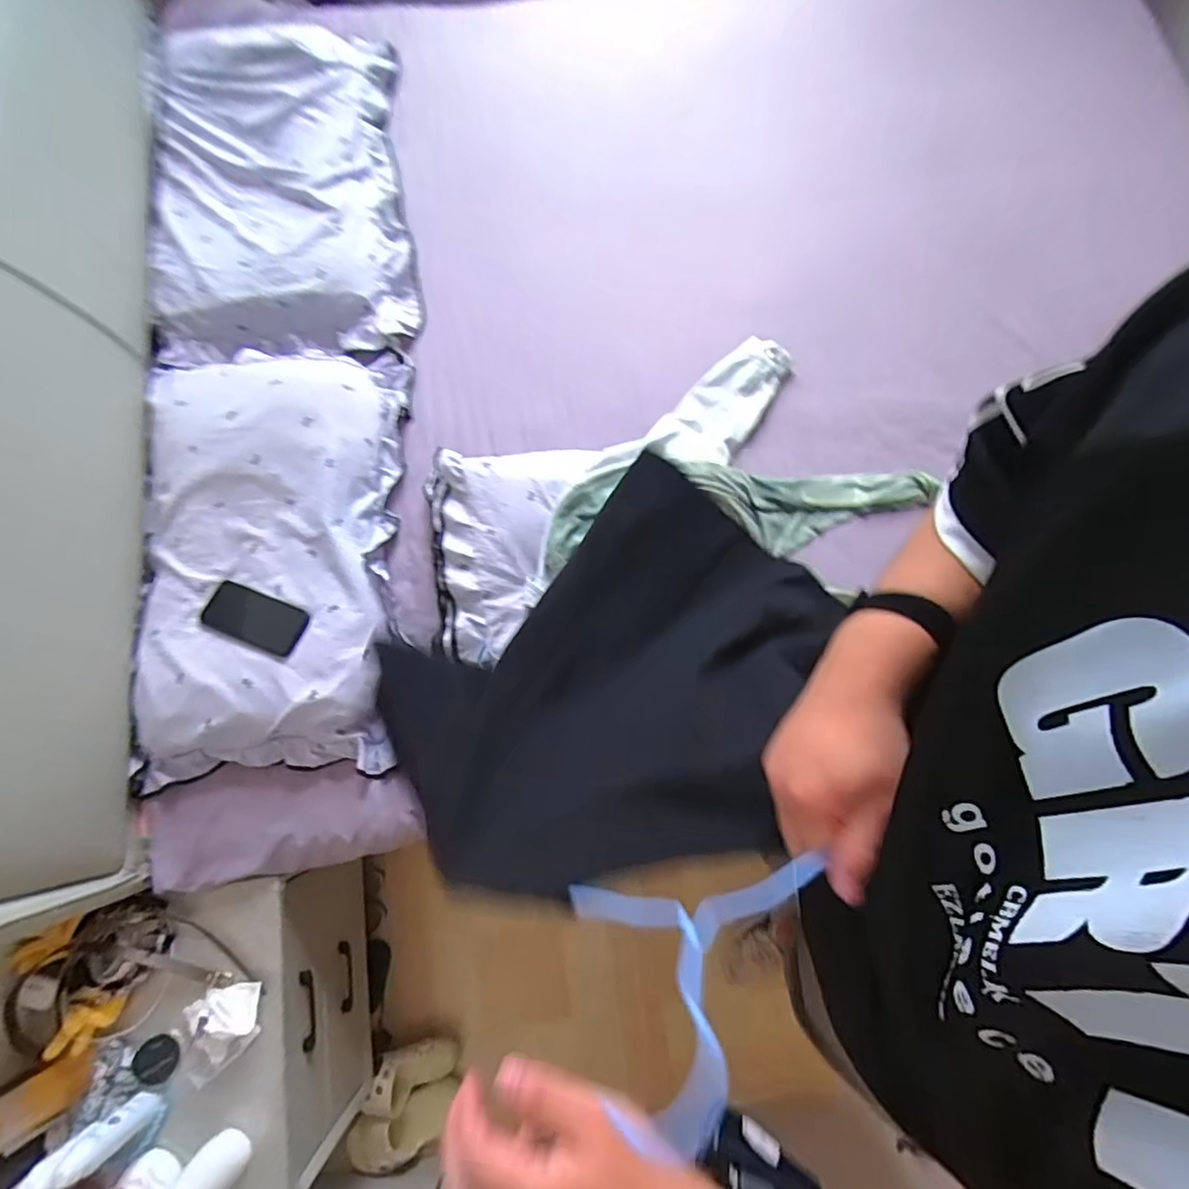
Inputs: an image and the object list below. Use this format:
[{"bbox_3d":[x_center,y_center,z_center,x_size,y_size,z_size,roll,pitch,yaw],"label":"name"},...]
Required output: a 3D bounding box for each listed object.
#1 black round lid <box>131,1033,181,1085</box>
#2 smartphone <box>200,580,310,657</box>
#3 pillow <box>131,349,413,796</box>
[{"bbox_3d":[-0.657,0.698,0.874,0.062,0.011,0.058,0,77,1],"label":"black round lid"},{"bbox_3d":[-0.549,0.038,0.942,0.163,0.008,0.081,20,78,6],"label":"smartphone"},{"bbox_3d":[-0.555,-0.085,1.007,0.428,0.122,0.767,-4,77,0],"label":"pillow"}]

